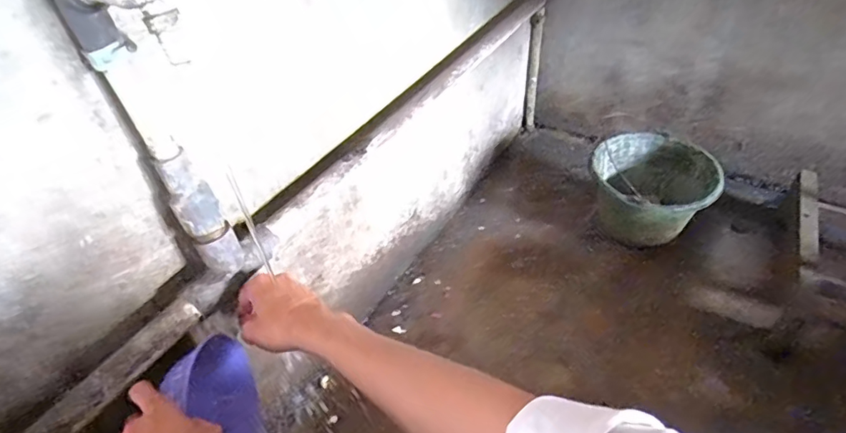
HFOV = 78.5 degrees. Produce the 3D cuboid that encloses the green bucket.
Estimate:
[{"bbox_3d":[0.463,-0.044,1.067,0.226,0.152,0.228,-3,43,3],"label":"green bucket"}]

